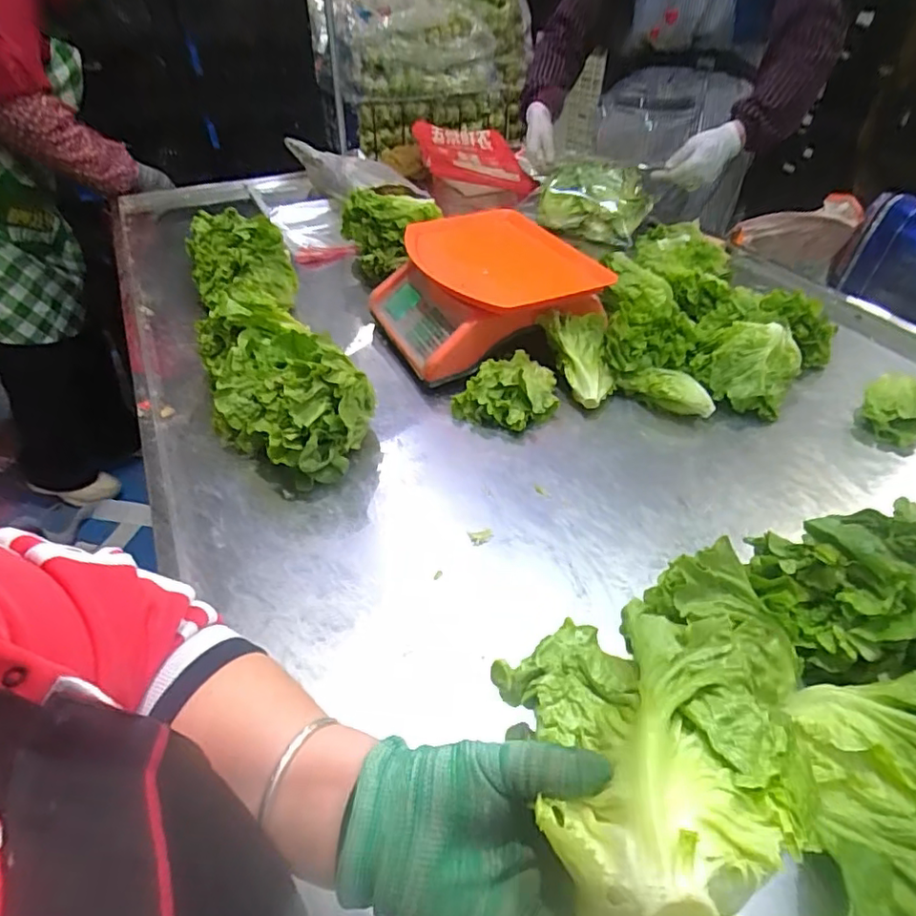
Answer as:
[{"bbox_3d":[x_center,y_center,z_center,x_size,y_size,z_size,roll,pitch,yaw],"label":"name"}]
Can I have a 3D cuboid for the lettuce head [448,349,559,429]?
[{"bbox_3d":[0.063,-0.092,0.762,0.132,0.052,0.118,5,42,5],"label":"lettuce head"}]

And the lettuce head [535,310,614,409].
[{"bbox_3d":[0.180,-0.142,0.786,0.096,0.079,0.128,-15,44,-17],"label":"lettuce head"}]

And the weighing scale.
[{"bbox_3d":[0.040,-0.247,0.866,0.290,0.128,0.275,-16,44,-18],"label":"weighing scale"}]

